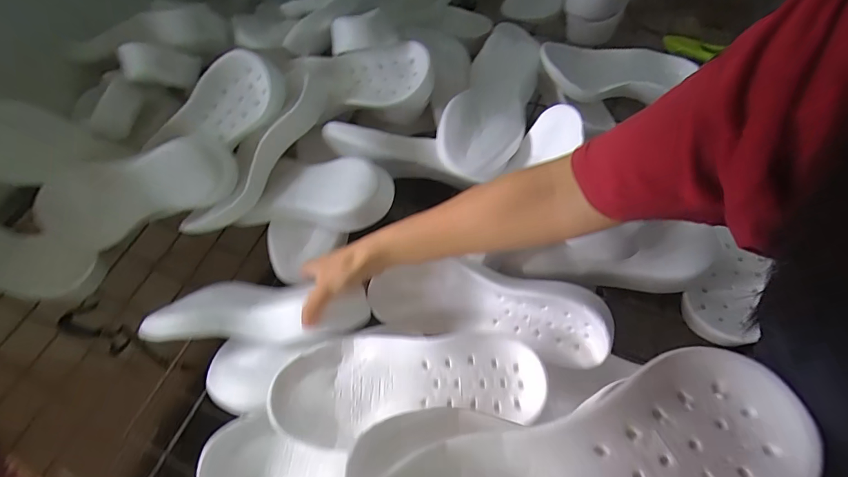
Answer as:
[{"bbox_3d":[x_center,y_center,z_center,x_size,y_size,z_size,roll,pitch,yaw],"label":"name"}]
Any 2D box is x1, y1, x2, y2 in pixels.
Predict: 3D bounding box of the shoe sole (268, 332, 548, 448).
[{"bbox_3d":[-0.019,0.156,0.447,0.286,0.030,0.107,-6,60,1],"label":"shoe sole"}]

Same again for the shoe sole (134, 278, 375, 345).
[{"bbox_3d":[-0.205,0.091,0.507,0.266,0.046,0.083,-1,60,-2],"label":"shoe sole"}]

